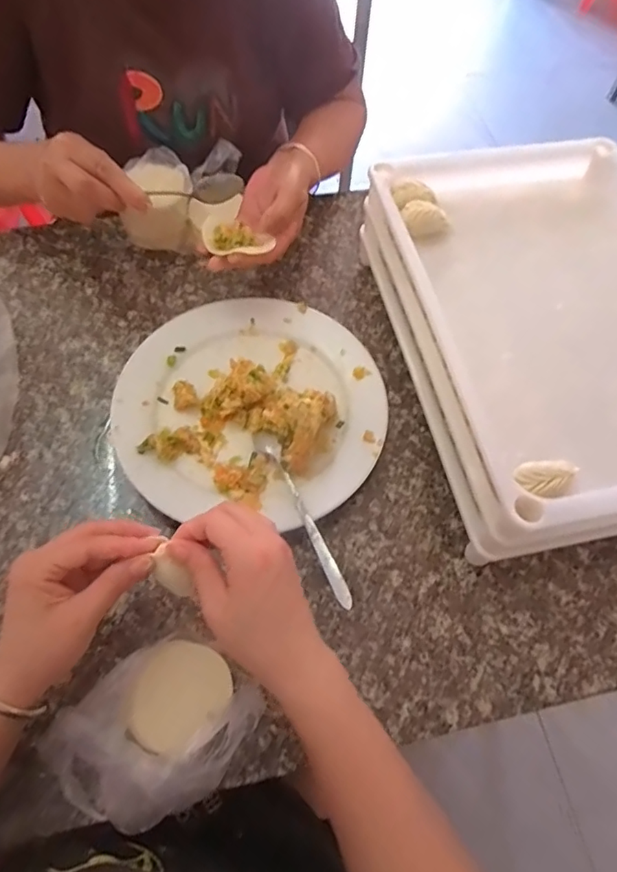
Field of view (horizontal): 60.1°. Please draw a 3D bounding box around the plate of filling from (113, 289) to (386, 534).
[{"bbox_3d":[-0.050,-0.048,0.499,0.235,0.042,0.253,1,61,-2],"label":"plate of filling"}]

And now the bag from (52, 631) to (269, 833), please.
[{"bbox_3d":[-0.106,0.203,0.367,0.130,0.059,0.102,-36,69,-20],"label":"bag"}]

